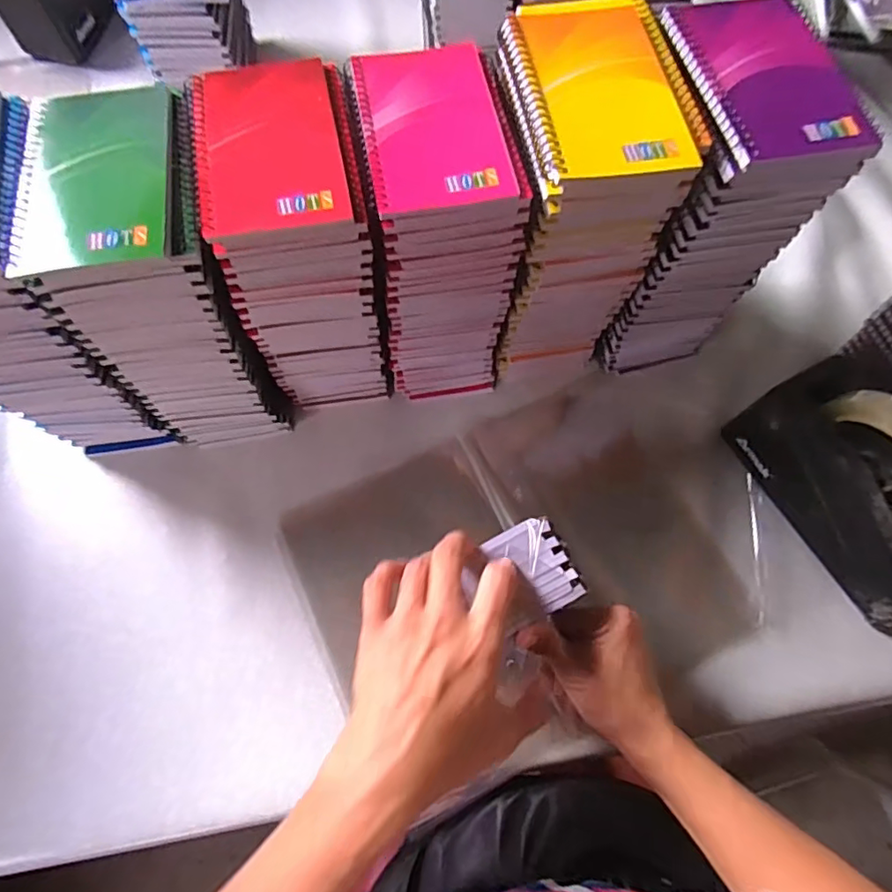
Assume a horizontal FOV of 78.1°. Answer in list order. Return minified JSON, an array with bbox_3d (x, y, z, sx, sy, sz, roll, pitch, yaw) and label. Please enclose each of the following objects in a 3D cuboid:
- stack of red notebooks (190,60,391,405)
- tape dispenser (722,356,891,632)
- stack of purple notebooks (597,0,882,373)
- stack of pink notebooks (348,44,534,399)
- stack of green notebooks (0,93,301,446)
[{"bbox_3d":[-0.103,-0.138,0.429,0.093,0.229,0.134,-10,71,-4],"label":"stack of red notebooks"},{"bbox_3d":[0.333,0.032,0.433,0.075,0.126,0.195,-29,73,-10],"label":"tape dispenser"},{"bbox_3d":[0.183,-0.174,0.430,0.096,0.245,0.122,-10,71,-4],"label":"stack of purple notebooks"},{"bbox_3d":[-0.007,-0.153,0.433,0.095,0.223,0.132,-8,71,-3],"label":"stack of pink notebooks"},{"bbox_3d":[-0.197,-0.113,0.412,0.098,0.237,0.142,-9,71,-4],"label":"stack of green notebooks"}]

